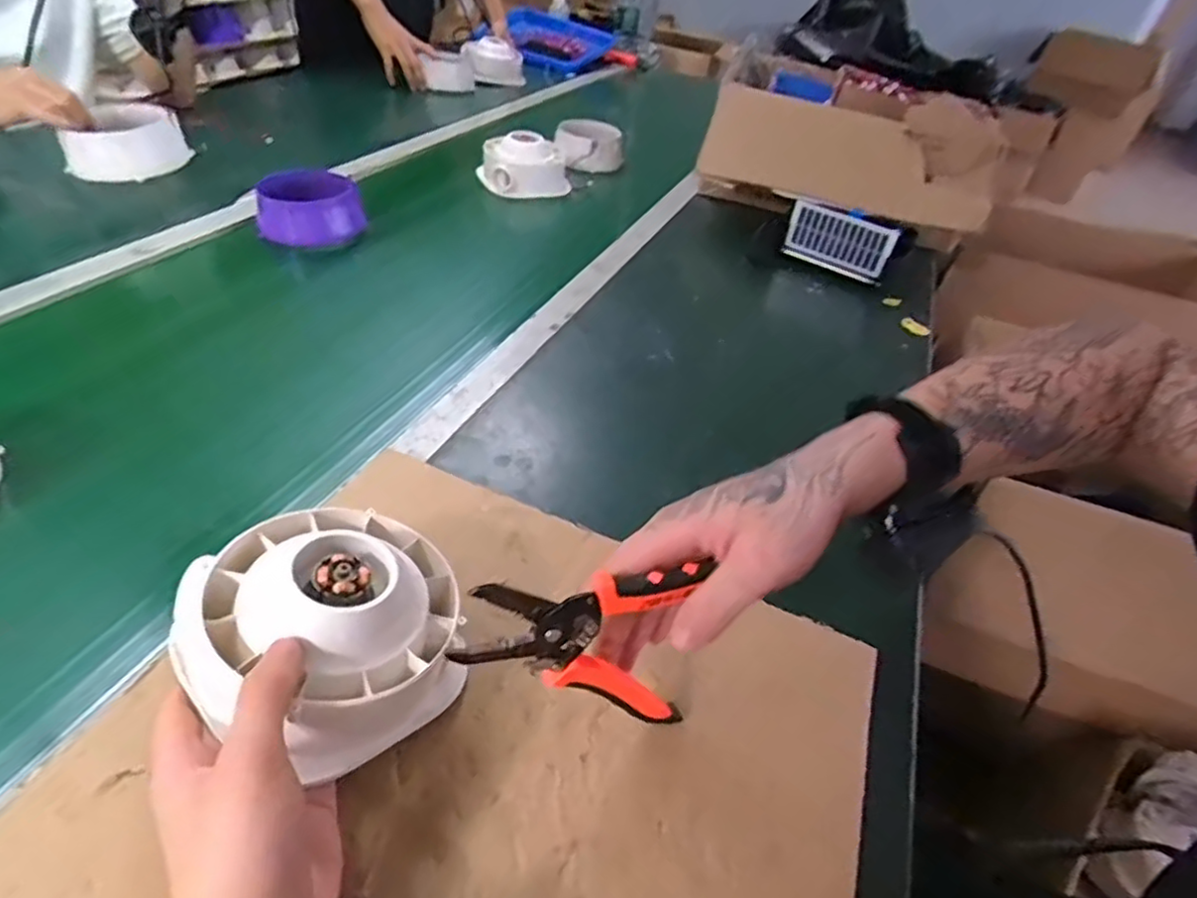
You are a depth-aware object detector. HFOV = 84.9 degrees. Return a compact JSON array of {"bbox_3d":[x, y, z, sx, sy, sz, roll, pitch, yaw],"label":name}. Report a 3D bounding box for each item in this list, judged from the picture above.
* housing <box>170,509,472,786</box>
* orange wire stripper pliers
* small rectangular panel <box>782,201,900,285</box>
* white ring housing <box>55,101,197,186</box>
[{"bbox_3d":[-0.144,0.093,0.358,0.135,0.075,0.135,16,33,-11],"label":"housing"},{"bbox_3d":[-0.009,0.107,0.340,0.120,0.113,0.024,-3,42,-12],"label":"orange wire stripper pliers"},{"bbox_3d":[0.350,-0.301,0.953,0.145,0.084,0.024,19,36,7],"label":"small rectangular panel"},{"bbox_3d":[-0.575,-0.371,0.791,0.126,0.061,0.098,-27,54,-35],"label":"white ring housing"}]

